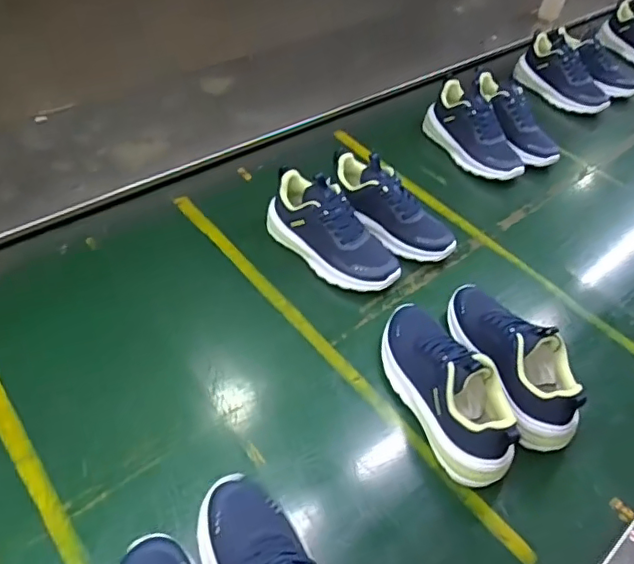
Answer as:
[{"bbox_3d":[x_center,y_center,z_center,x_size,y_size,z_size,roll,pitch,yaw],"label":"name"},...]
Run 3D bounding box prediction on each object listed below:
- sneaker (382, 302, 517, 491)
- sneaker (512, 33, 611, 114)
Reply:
[{"bbox_3d":[0.143,0.108,0.635,0.075,0.097,0.220,-14,50,-18],"label":"sneaker"},{"bbox_3d":[0.536,-0.443,1.207,0.085,0.103,0.199,-22,54,-25],"label":"sneaker"}]

